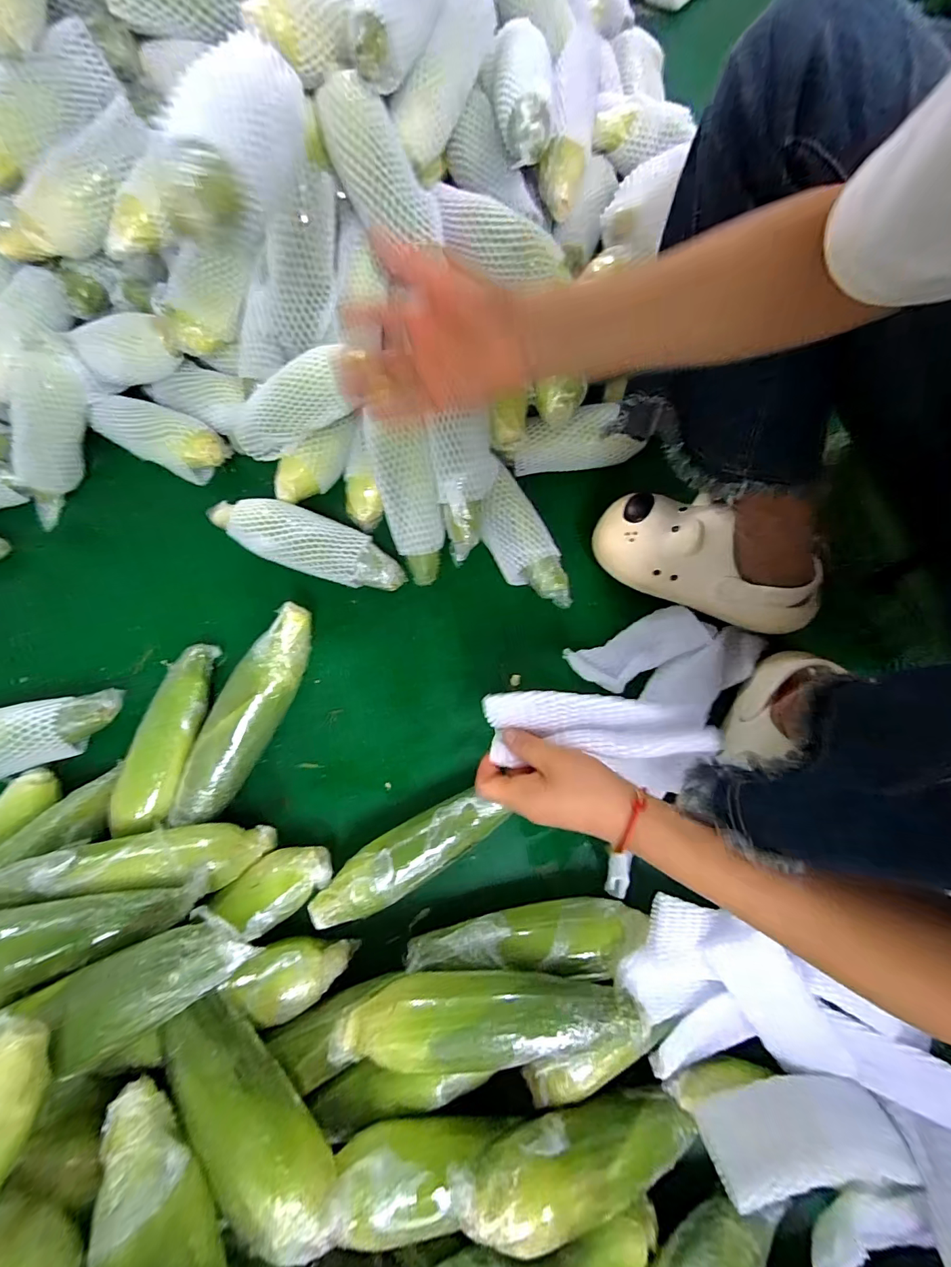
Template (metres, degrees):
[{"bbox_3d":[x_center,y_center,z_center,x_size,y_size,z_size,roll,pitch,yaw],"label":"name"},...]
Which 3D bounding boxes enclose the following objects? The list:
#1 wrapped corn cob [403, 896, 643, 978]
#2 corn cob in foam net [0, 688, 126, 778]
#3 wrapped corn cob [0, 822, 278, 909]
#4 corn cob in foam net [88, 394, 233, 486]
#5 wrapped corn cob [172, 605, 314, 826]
[{"bbox_3d":[0.048,0.291,0.424,0.232,0.046,0.051,-3,73,1],"label":"wrapped corn cob"},{"bbox_3d":[-0.542,0.124,0.494,0.268,0.054,0.074,-19,74,-4],"label":"corn cob in foam net"},{"bbox_3d":[-0.314,0.216,0.412,0.231,0.049,0.055,1,72,-23],"label":"wrapped corn cob"},{"bbox_3d":[-0.435,-0.274,0.618,0.189,0.062,0.077,27,76,9],"label":"corn cob in foam net"},{"bbox_3d":[-0.253,0.086,0.491,0.061,0.053,0.250,24,76,9],"label":"wrapped corn cob"}]

